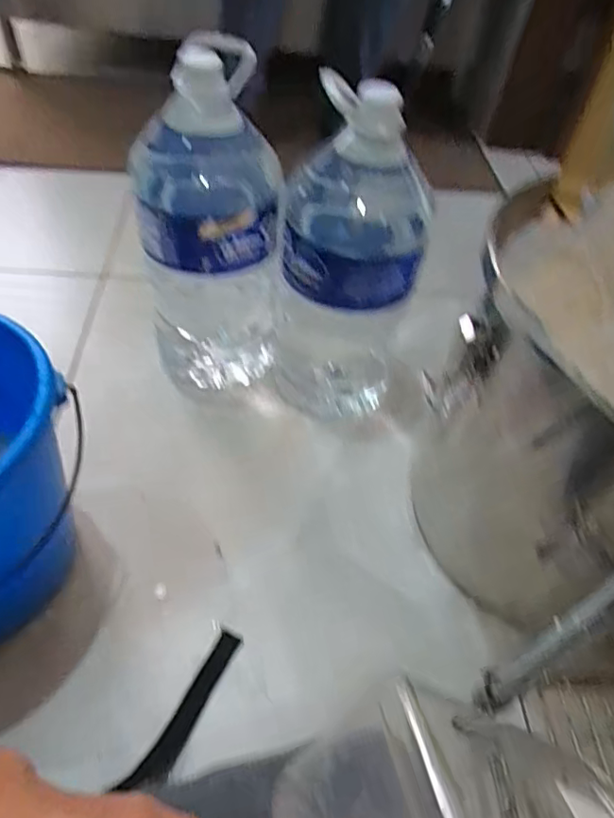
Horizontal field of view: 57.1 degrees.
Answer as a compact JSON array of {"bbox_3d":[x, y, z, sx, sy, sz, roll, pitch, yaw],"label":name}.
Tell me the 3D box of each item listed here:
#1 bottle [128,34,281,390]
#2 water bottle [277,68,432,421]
[{"bbox_3d":[-0.125,-0.221,0.711,0.163,0.384,0.195,-4,52,-10],"label":"bottle"},{"bbox_3d":[0.047,-0.161,0.674,0.154,0.385,0.139,6,51,-1],"label":"water bottle"}]

